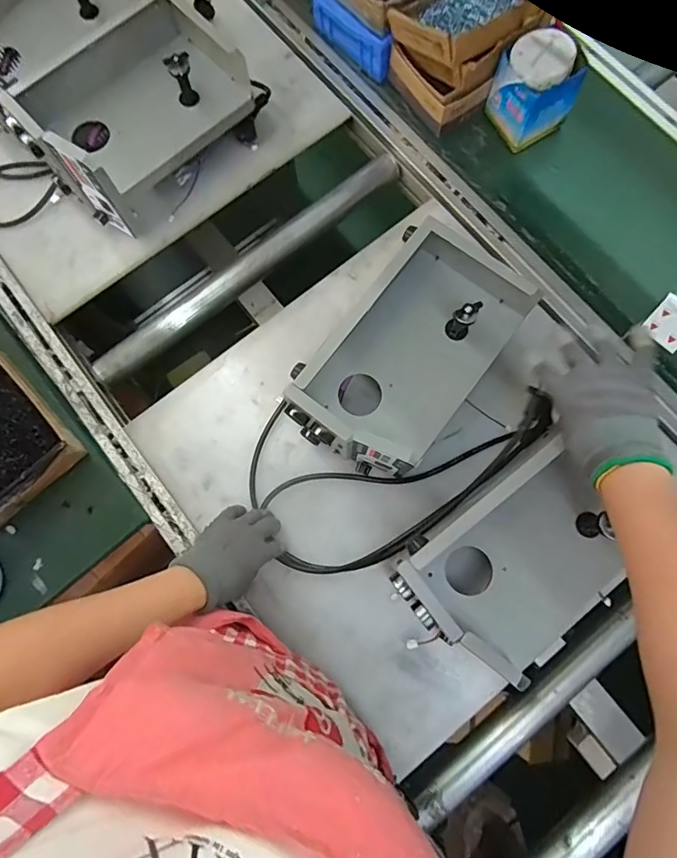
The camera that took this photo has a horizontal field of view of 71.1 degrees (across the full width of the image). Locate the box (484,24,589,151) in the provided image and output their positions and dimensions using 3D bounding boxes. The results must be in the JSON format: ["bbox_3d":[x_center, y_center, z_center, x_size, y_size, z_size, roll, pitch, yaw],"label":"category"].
[{"bbox_3d":[0.289,-0.500,0.707,0.097,0.126,0.097,-30,79,-5],"label":"box"}]

